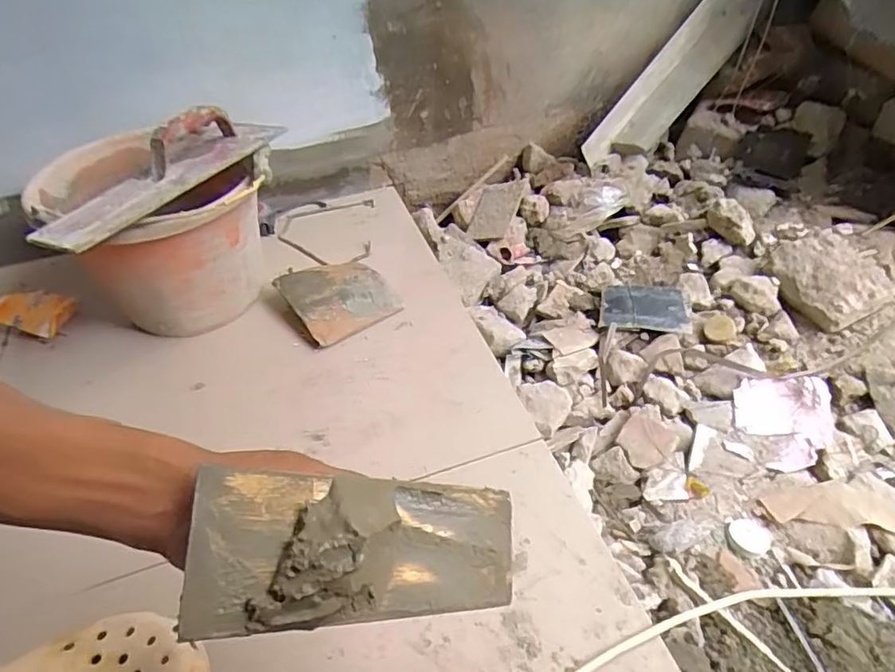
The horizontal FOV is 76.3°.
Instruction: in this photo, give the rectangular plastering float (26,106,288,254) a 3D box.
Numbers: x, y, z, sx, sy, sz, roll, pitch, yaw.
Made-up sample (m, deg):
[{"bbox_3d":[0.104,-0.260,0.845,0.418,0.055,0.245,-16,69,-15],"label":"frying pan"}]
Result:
[{"bbox_3d":[-0.315,-0.196,0.638,0.094,0.054,0.303,24,50,25],"label":"rectangular plastering float"}]

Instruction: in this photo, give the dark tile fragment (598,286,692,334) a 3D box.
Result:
[{"bbox_3d":[0.285,-0.041,0.821,0.121,0.009,0.074,5,61,10],"label":"dark tile fragment"}]

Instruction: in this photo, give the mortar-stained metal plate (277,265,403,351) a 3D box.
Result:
[{"bbox_3d":[-0.154,-0.055,0.810,0.137,0.039,0.140,-28,49,-24],"label":"mortar-stained metal plate"}]

